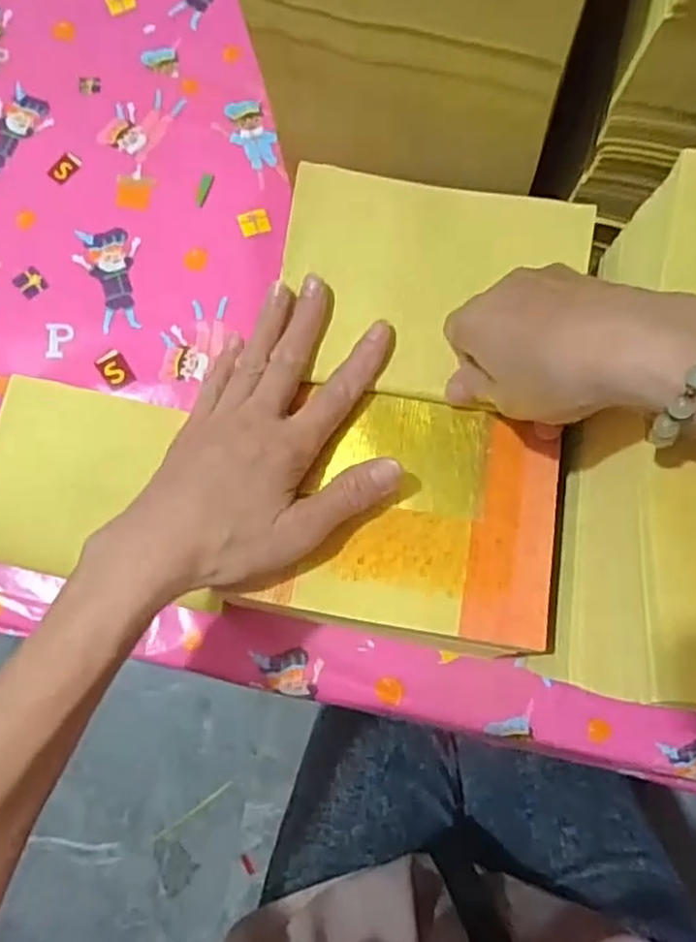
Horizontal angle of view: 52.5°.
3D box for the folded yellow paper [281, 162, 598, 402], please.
[{"bbox_3d":[0.043,-0.096,0.377,0.154,0.021,0.112,10,91,5],"label":"folded yellow paper"}]

